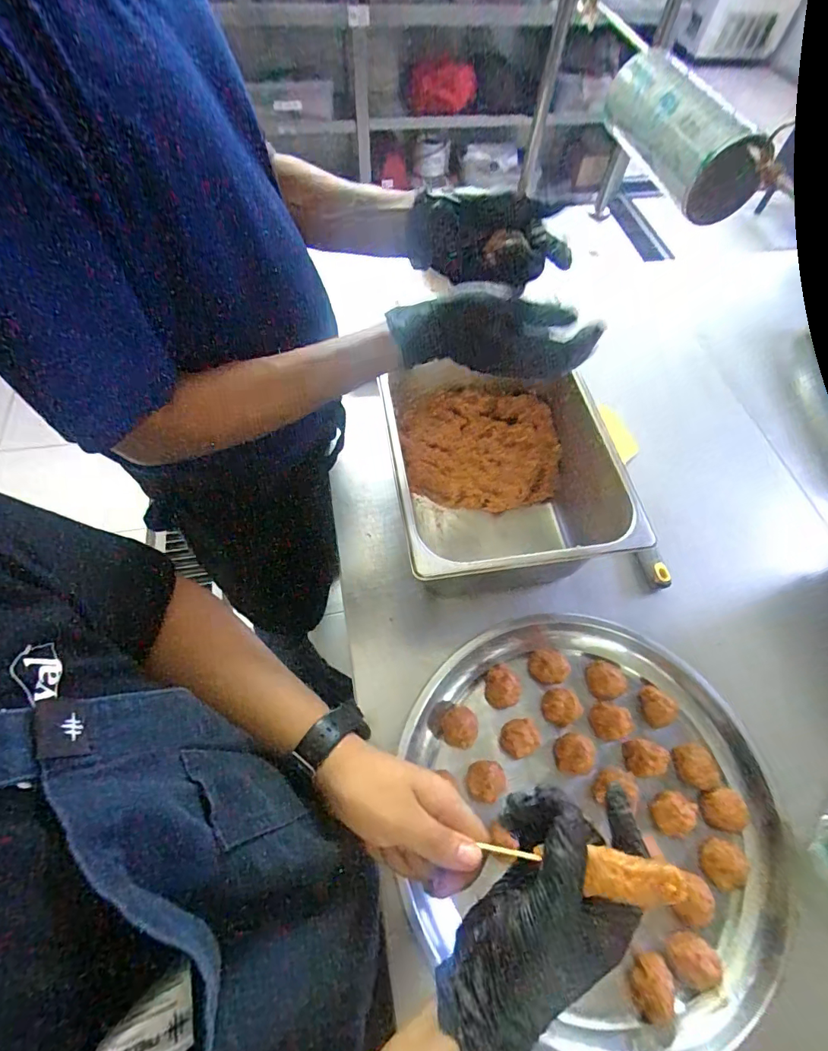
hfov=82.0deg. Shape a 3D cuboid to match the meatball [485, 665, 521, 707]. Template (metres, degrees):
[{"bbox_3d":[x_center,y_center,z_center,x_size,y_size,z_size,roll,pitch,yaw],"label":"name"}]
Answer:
[{"bbox_3d":[0.102,0.186,0.552,0.037,0.031,0.046,2,61,-1],"label":"meatball"}]

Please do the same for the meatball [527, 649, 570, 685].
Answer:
[{"bbox_3d":[0.160,0.166,0.558,0.049,0.033,0.040,20,62,9],"label":"meatball"}]

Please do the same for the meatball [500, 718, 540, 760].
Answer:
[{"bbox_3d":[0.115,0.235,0.523,0.039,0.028,0.037,-13,62,-9],"label":"meatball"}]

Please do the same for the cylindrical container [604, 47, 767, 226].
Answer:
[{"bbox_3d":[0.297,-0.451,0.538,0.087,0.086,0.238,-3,61,-4],"label":"cylindrical container"}]

